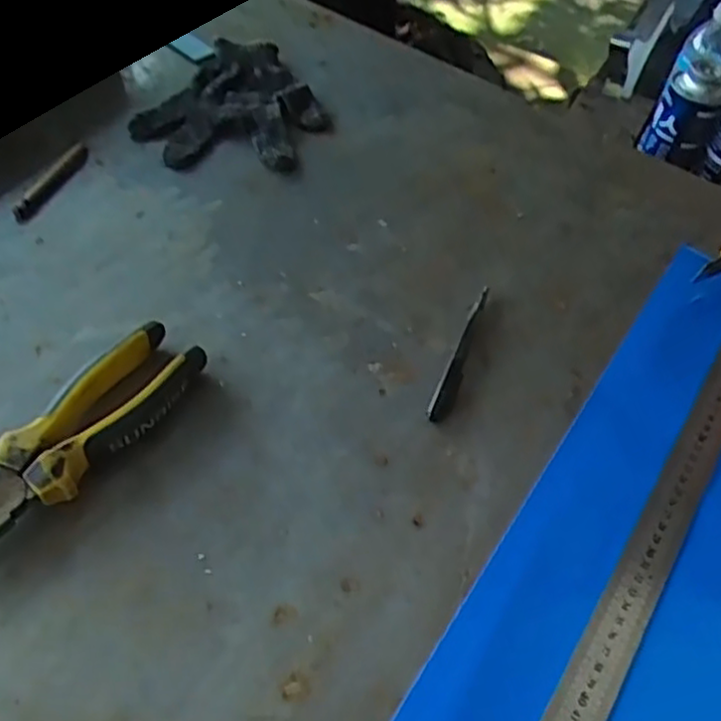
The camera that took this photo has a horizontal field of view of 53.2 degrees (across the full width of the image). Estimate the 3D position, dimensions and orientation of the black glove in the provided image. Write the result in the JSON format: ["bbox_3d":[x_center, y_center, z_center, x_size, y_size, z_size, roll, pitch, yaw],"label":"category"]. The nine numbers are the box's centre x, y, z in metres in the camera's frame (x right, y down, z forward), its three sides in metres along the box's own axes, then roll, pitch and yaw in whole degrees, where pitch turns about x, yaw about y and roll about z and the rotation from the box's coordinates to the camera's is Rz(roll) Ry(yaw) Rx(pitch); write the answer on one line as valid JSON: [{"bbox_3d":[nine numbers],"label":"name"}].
[{"bbox_3d":[-0.106,-0.228,0.651,0.136,0.031,0.179,27,54,16],"label":"black glove"}]

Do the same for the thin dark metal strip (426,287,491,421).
[{"bbox_3d":[0.072,-0.007,0.507,0.013,0.007,0.125,21,52,11],"label":"thin dark metal strip"}]

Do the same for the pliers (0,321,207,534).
[{"bbox_3d":[-0.172,0.047,0.422,0.054,0.028,0.187,30,55,17],"label":"pliers"}]

